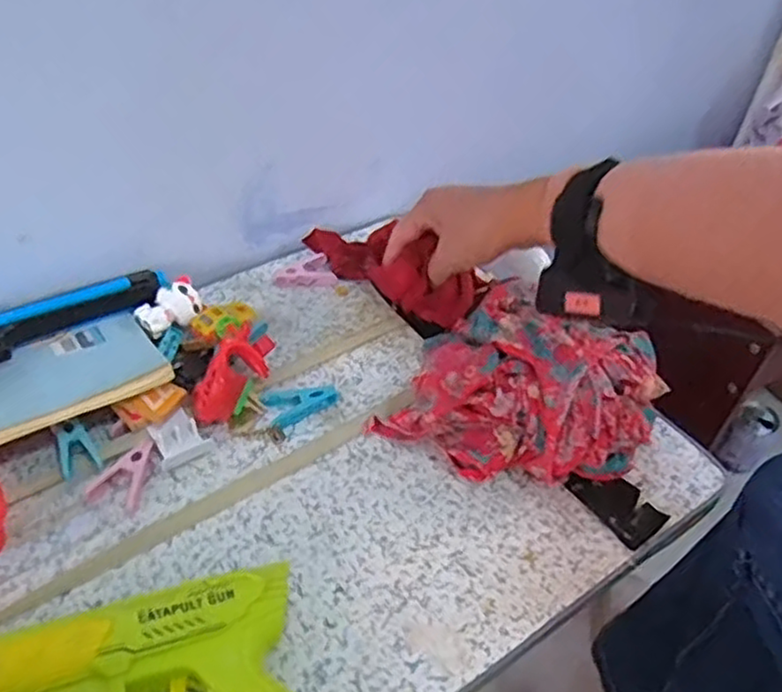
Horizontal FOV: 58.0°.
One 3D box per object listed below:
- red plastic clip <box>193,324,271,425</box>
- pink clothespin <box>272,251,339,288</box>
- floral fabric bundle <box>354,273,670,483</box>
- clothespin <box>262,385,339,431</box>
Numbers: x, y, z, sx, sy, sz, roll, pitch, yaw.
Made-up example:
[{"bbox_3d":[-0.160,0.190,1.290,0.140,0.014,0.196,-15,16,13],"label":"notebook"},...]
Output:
[{"bbox_3d":[-0.116,0.020,0.510,0.034,0.030,0.073,19,69,15],"label":"red plastic clip"},{"bbox_3d":[-0.077,-0.064,0.626,0.052,0.010,0.032,-21,52,-20],"label":"pink clothespin"},{"bbox_3d":[0.100,0.023,0.502,0.175,0.083,0.148,23,51,18],"label":"floral fabric bundle"},{"bbox_3d":[-0.068,0.039,0.528,0.052,0.010,0.034,-25,54,-23],"label":"clothespin"}]

